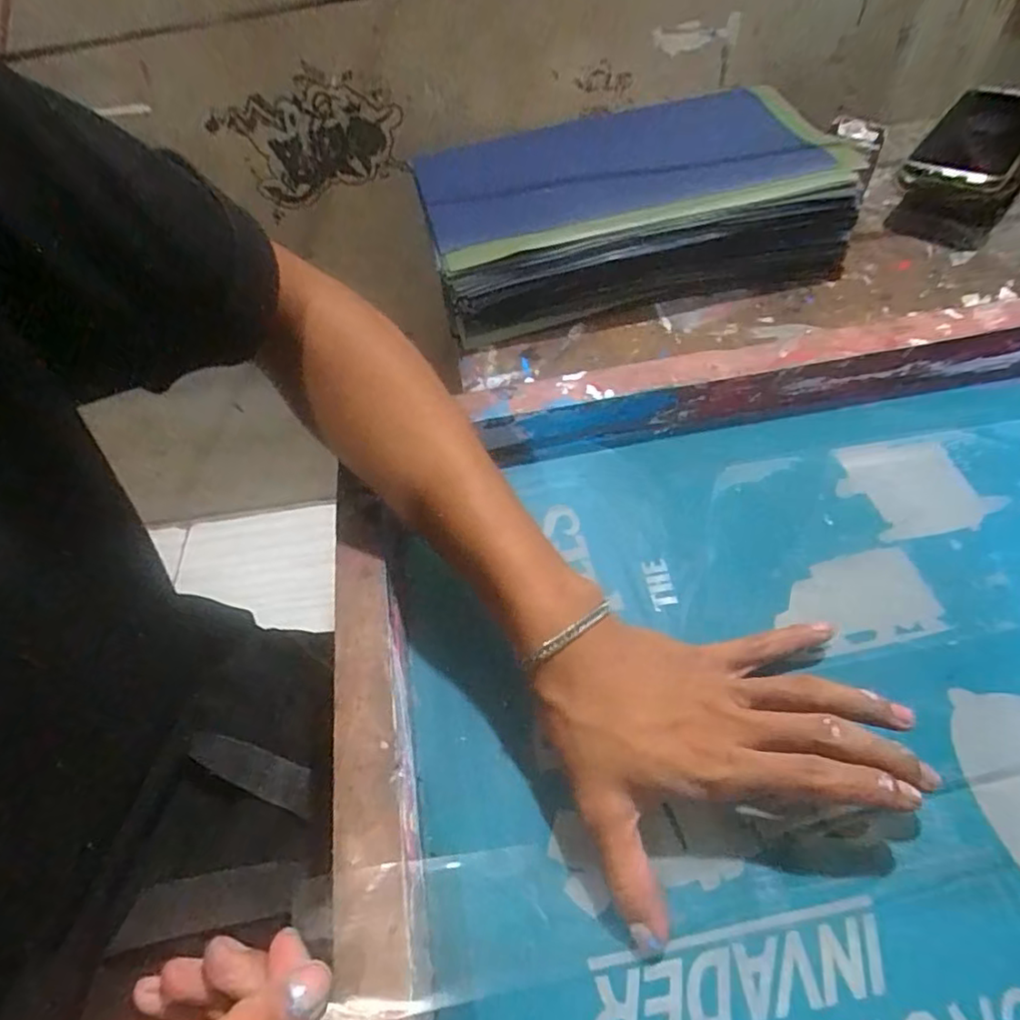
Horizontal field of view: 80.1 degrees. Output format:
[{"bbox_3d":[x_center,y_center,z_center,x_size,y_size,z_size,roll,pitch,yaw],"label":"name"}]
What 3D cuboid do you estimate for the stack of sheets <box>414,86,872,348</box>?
[{"bbox_3d":[0.094,-0.267,0.529,0.327,0.084,0.210,-11,52,-3],"label":"stack of sheets"}]

